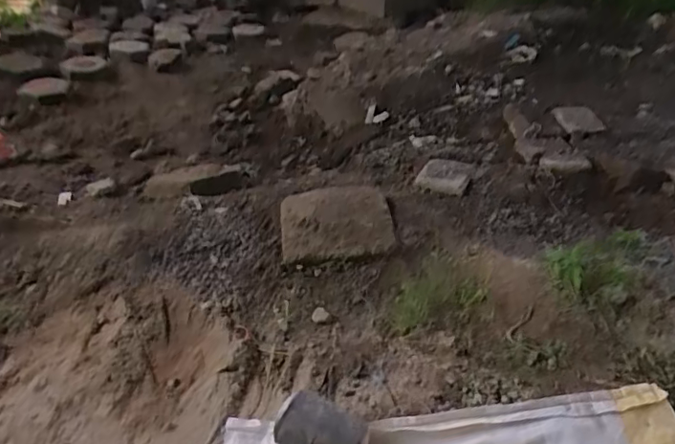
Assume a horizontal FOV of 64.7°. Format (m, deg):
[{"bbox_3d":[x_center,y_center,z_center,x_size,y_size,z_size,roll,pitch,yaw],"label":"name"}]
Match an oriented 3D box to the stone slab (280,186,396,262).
[{"bbox_3d":[-0.004,-0.007,0.975,0.197,0.029,0.195,-7,38,-1],"label":"stone slab"}]

